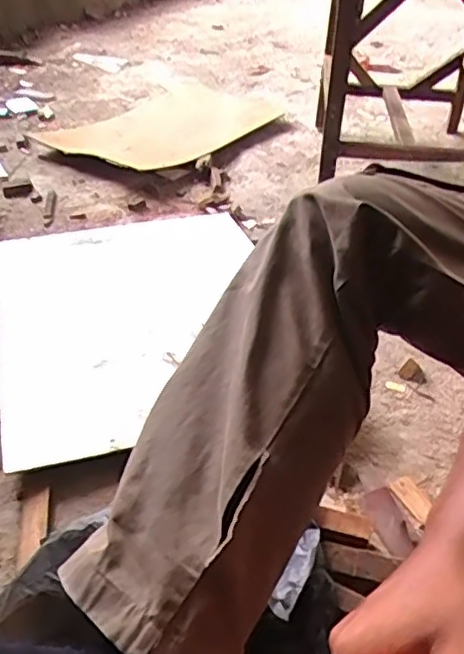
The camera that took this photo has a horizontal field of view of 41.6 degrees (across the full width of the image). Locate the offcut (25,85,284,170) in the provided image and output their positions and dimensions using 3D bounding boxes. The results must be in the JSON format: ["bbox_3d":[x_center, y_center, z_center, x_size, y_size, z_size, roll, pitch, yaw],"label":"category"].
[{"bbox_3d":[-0.172,-0.547,1.633,0.406,0.026,0.598,25,42,27],"label":"offcut"}]

